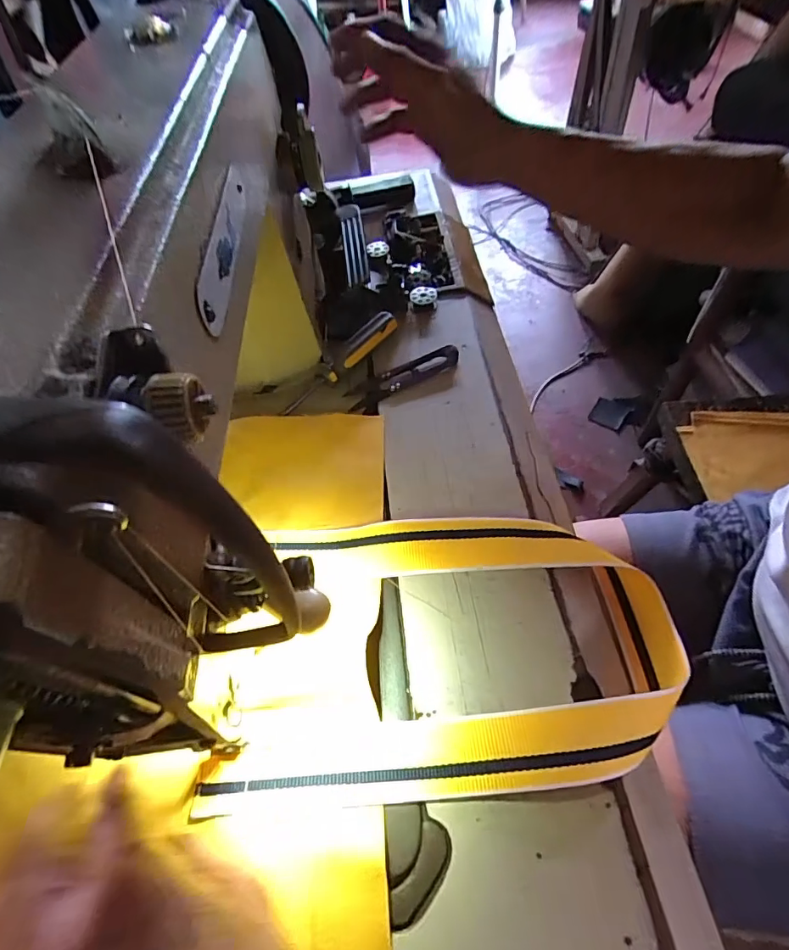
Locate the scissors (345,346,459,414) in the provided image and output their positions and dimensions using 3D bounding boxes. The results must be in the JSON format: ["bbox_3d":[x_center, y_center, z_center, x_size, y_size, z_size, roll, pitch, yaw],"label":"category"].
[{"bbox_3d":[0.008,-0.081,0.391,0.100,0.007,0.024,-25,58,-12],"label":"scissors"}]

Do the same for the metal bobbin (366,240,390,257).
[{"bbox_3d":[-0.017,-0.232,0.488,0.023,0.007,0.019,-9,55,-1],"label":"metal bobbin"}]

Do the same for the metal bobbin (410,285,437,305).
[{"bbox_3d":[0.027,-0.168,0.446,0.024,0.008,0.022,4,57,7],"label":"metal bobbin"}]

